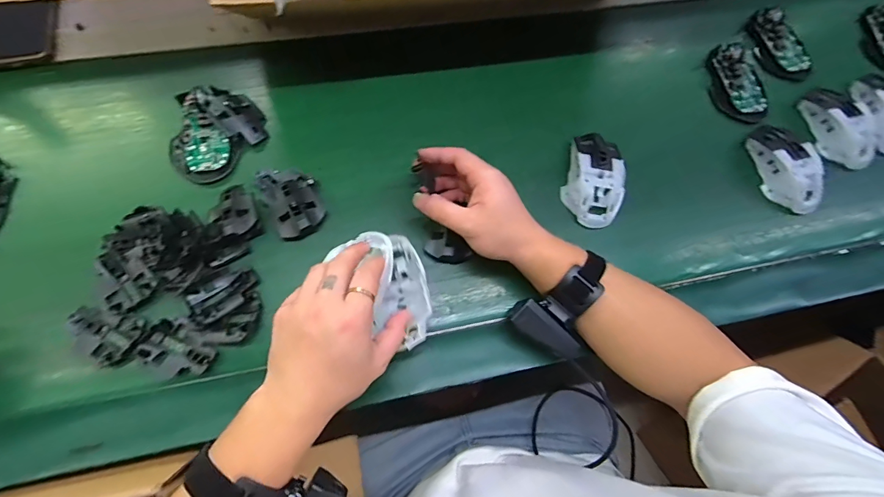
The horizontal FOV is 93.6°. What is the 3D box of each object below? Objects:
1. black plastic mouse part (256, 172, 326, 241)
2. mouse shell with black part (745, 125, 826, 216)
[{"bbox_3d":[-0.160,-0.053,0.446,0.054,0.013,0.085,-28,75,-11],"label":"black plastic mouse part"},{"bbox_3d":[0.417,-0.100,0.502,0.062,0.039,0.116,-19,74,-8],"label":"mouse shell with black part"}]

